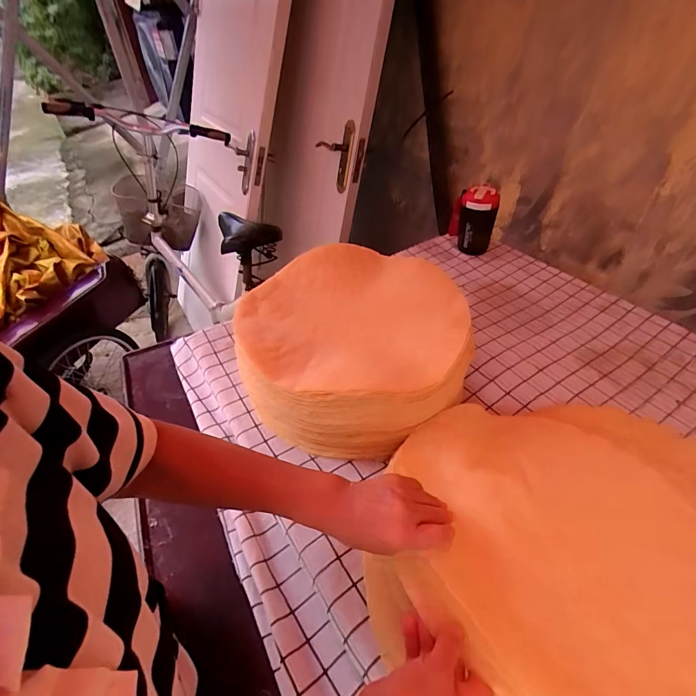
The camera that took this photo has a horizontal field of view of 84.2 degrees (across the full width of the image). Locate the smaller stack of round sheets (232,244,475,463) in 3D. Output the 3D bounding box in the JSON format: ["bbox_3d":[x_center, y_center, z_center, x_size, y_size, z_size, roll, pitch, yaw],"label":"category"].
[{"bbox_3d":[0.007,-0.009,0.640,0.332,0.143,0.351,-3,43,0],"label":"smaller stack of round sheets"}]

